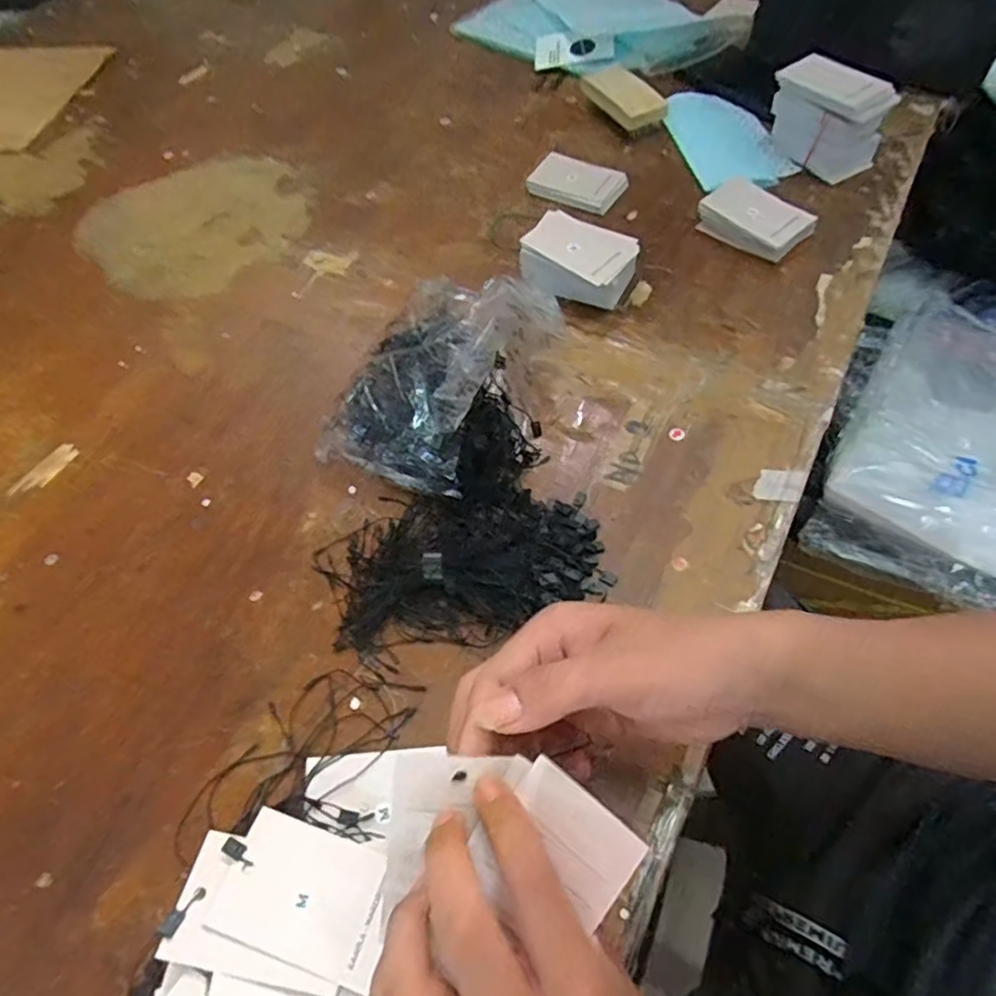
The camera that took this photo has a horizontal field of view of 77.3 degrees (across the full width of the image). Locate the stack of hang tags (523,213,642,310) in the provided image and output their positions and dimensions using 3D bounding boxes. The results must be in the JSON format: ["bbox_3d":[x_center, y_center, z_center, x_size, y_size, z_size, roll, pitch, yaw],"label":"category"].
[{"bbox_3d":[0.067,-0.193,0.509,0.085,0.041,0.060,26,64,19],"label":"stack of hang tags"}]

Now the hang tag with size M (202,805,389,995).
[{"bbox_3d":[-0.086,0.180,0.284,0.075,0.004,0.050,16,49,9],"label":"hang tag with size M"}]

